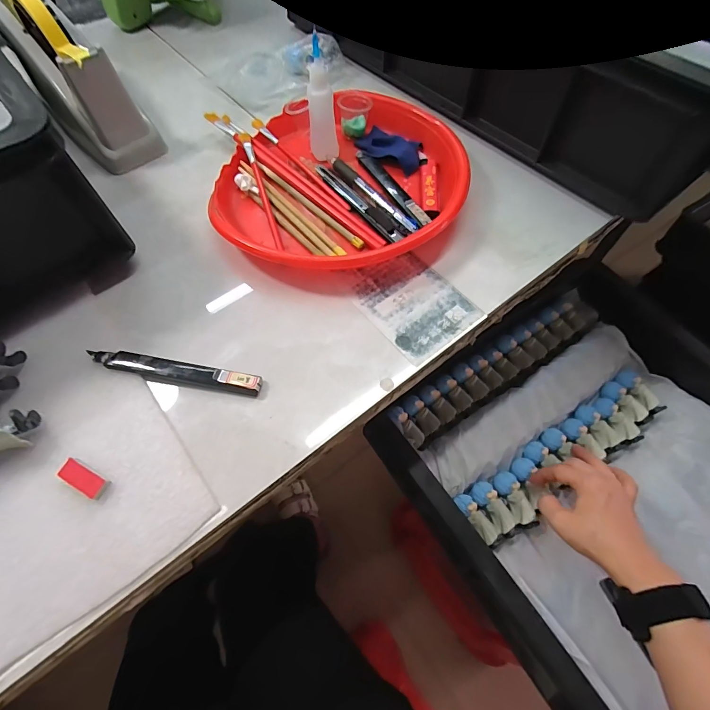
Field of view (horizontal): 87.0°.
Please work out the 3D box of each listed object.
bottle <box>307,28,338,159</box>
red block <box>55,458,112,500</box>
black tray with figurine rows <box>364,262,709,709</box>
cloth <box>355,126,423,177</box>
[{"bbox_3d":[-0.035,-0.247,0.370,0.028,0.095,0.034,-5,62,-3],"label":"bottle"},{"bbox_3d":[-0.182,0.083,0.251,0.038,0.005,0.015,25,65,13],"label":"red block"},{"bbox_3d":[0.345,0.176,0.402,0.451,0.075,0.573,-31,65,-13],"label":"black tray with figurine rows"},{"bbox_3d":[0.039,-0.230,0.410,0.081,0.018,0.050,34,67,17],"label":"cloth"}]

